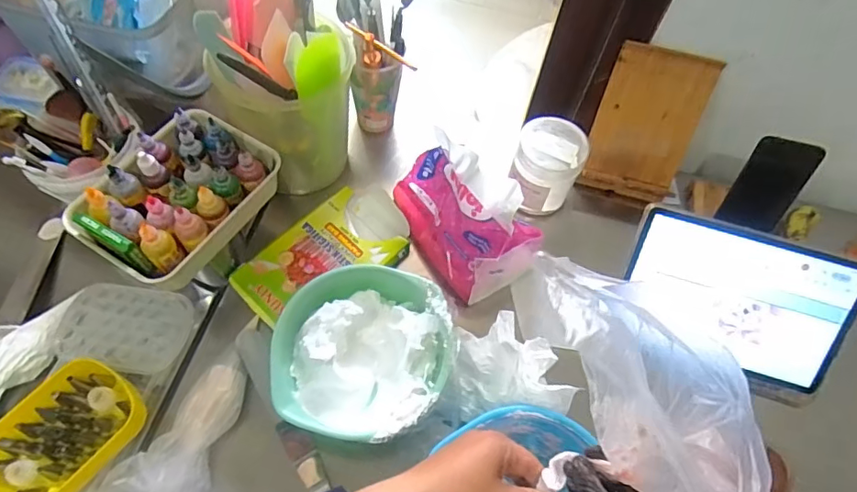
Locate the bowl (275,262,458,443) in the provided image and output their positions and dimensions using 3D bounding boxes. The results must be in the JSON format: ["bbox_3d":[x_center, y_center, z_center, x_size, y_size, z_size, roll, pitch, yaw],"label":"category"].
[{"bbox_3d":[-0.070,0.119,0.582,0.182,0.081,0.180,2,61,-3],"label":"bowl"}]

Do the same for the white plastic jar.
[{"bbox_3d":[0.155,-0.106,0.694,0.084,0.100,0.088,2,61,-3],"label":"white plastic jar"}]

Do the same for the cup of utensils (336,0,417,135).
[{"bbox_3d":[-0.067,-0.253,0.688,0.084,0.204,0.097,-5,62,-7],"label":"cup of utensils"}]

